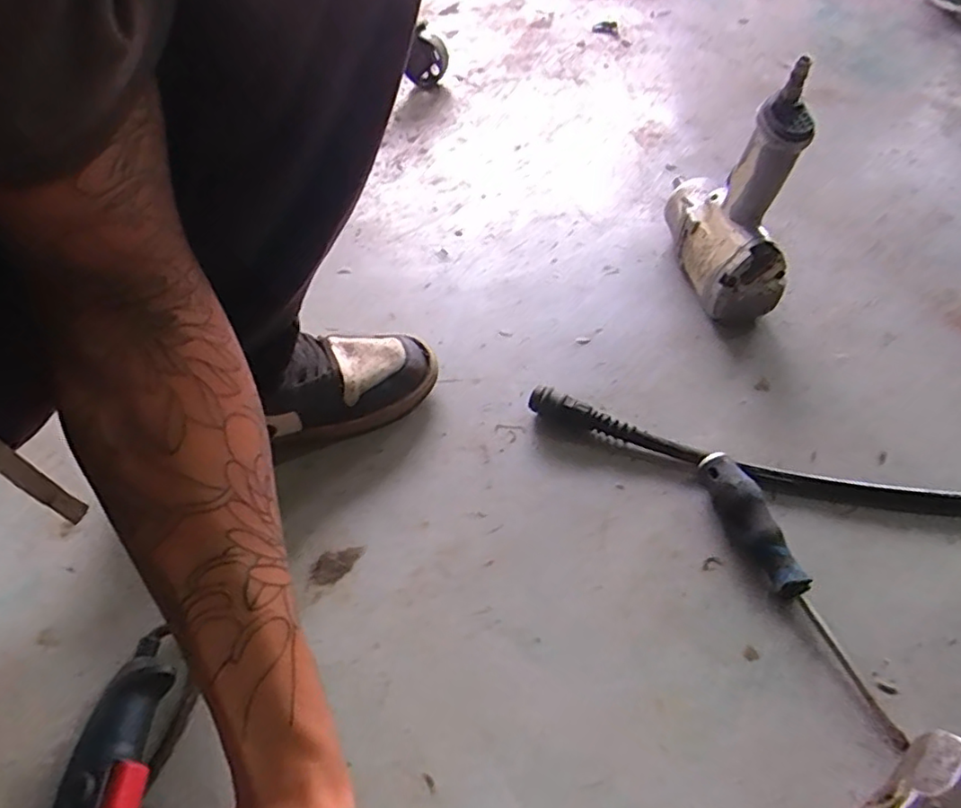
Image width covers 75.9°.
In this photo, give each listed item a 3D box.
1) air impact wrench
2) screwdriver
[{"bbox_3d":[0.235,-0.202,0.572,0.074,0.202,0.185,-3,52,3],"label":"air impact wrench"},{"bbox_3d":[0.210,0.121,0.422,0.028,0.036,0.207,-17,52,-8],"label":"screwdriver"}]

